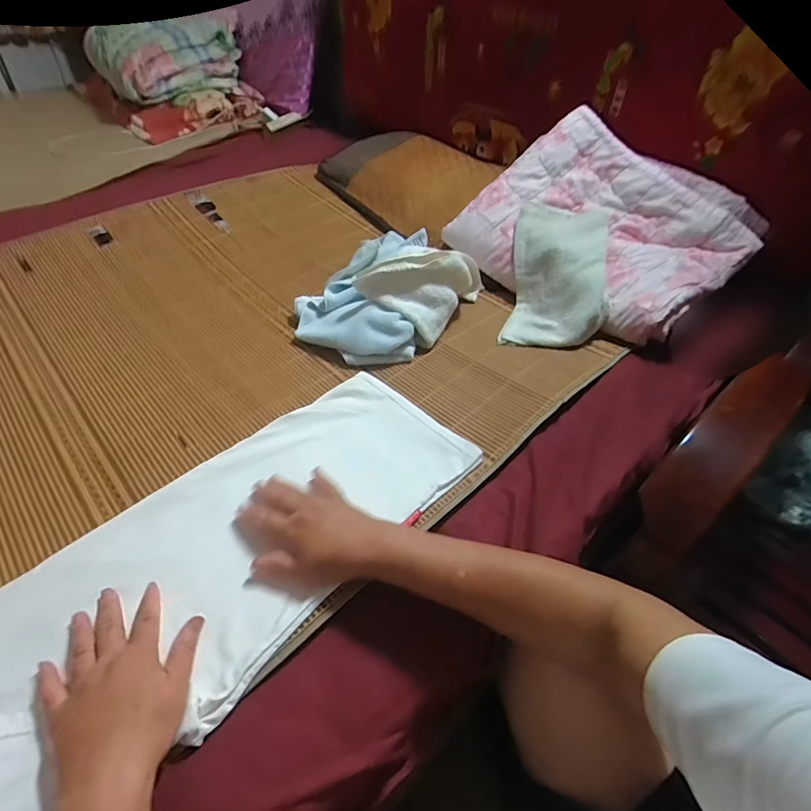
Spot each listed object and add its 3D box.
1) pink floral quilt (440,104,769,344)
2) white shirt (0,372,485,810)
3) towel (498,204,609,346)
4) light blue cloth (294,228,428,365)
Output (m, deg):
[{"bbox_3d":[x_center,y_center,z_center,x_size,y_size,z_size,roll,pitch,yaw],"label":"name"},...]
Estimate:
[{"bbox_3d":[0.357,-0.330,0.825,0.443,0.081,0.357,40,78,19],"label":"pink floral quilt"},{"bbox_3d":[-0.209,0.166,0.467,0.244,0.020,0.659,36,53,28],"label":"white shirt"},{"bbox_3d":[0.267,-0.234,0.802,0.165,0.066,0.295,0,70,25],"label":"towel"},{"bbox_3d":[-0.045,-0.202,0.777,0.231,0.102,0.271,29,52,23],"label":"light blue cloth"}]

